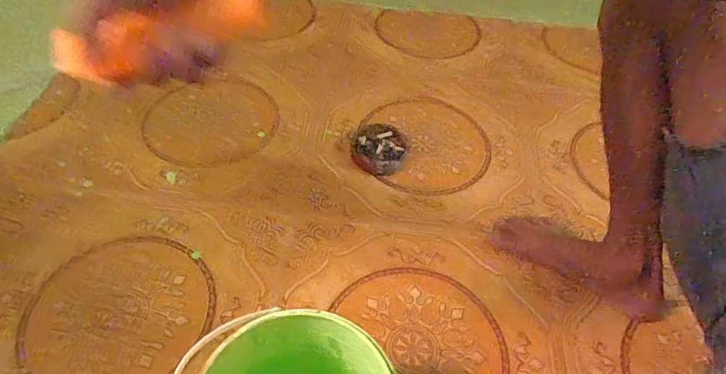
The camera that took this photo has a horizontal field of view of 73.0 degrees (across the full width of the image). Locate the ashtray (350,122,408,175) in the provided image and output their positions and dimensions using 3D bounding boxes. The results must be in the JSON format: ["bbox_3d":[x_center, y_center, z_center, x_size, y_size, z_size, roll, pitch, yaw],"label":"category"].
[{"bbox_3d":[0.030,-0.071,0.879,0.094,0.031,0.110,14,49,9],"label":"ashtray"}]

